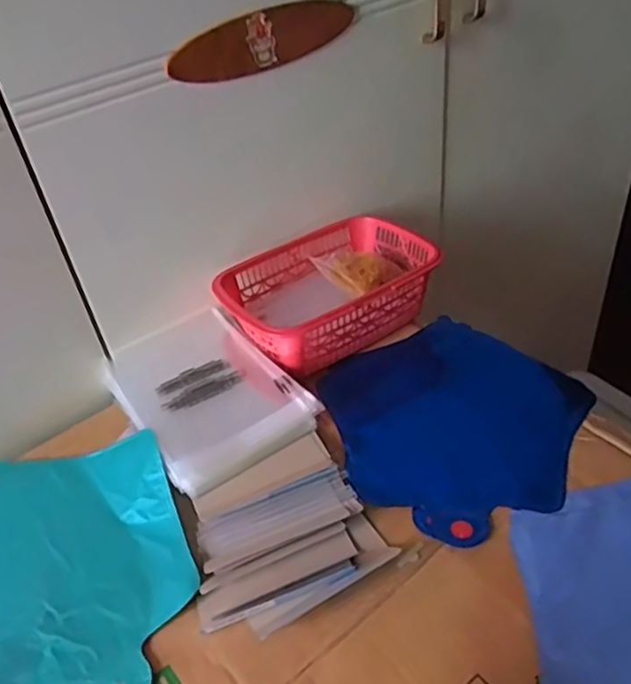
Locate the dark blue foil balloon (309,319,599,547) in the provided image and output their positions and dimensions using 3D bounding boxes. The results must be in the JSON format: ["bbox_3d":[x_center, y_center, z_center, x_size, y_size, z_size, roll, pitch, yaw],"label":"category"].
[{"bbox_3d":[0.119,0.067,0.589,0.224,0.022,0.231,-4,39,4],"label":"dark blue foil balloon"}]

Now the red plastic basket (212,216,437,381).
[{"bbox_3d":[0.019,-0.048,0.681,0.223,0.073,0.133,-27,44,-21],"label":"red plastic basket"}]

